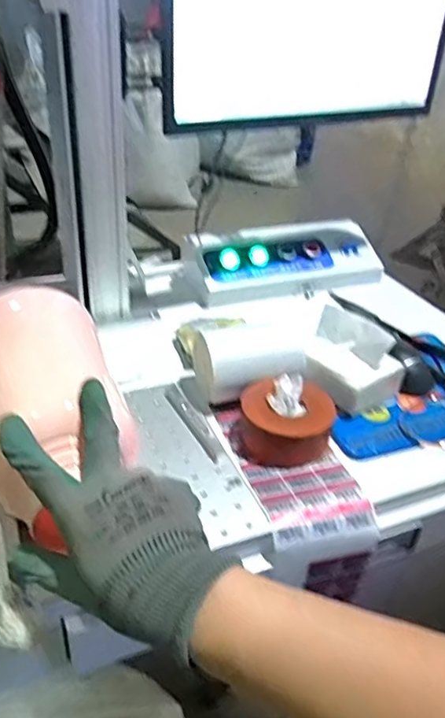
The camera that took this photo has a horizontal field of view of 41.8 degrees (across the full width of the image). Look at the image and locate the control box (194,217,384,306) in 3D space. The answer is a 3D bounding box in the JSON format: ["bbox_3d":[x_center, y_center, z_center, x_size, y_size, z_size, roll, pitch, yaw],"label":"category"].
[{"bbox_3d":[0.109,-0.164,0.972,0.327,0.072,0.119,-9,35,-19],"label":"control box"}]

